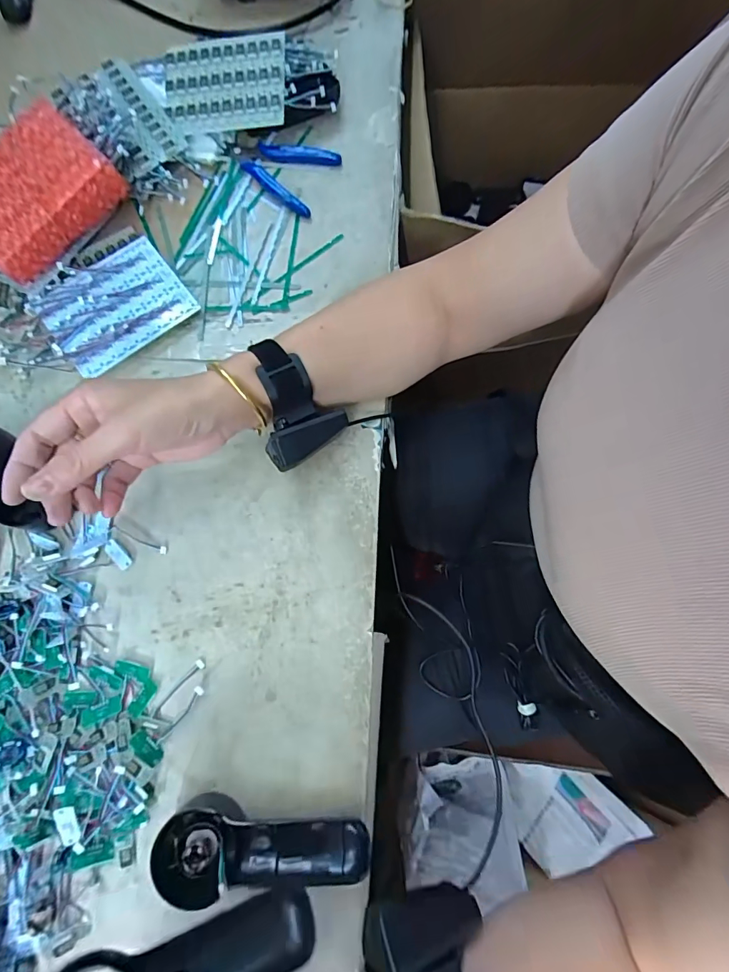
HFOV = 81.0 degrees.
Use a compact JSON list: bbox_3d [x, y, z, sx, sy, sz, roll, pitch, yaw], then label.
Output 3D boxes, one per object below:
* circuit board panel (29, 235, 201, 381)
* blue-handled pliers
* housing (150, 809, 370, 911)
[{"bbox_3d":[-0.243,-0.177,0.414,0.127,0.014,0.106,-37,79,-5],"label":"circuit board panel"},{"bbox_3d":[-0.093,-0.337,0.445,0.117,0.008,0.075,28,81,8],"label":"blue-handled pliers"},{"bbox_3d":[-0.074,0.262,0.313,0.149,0.033,0.053,-7,78,2],"label":"housing"}]

